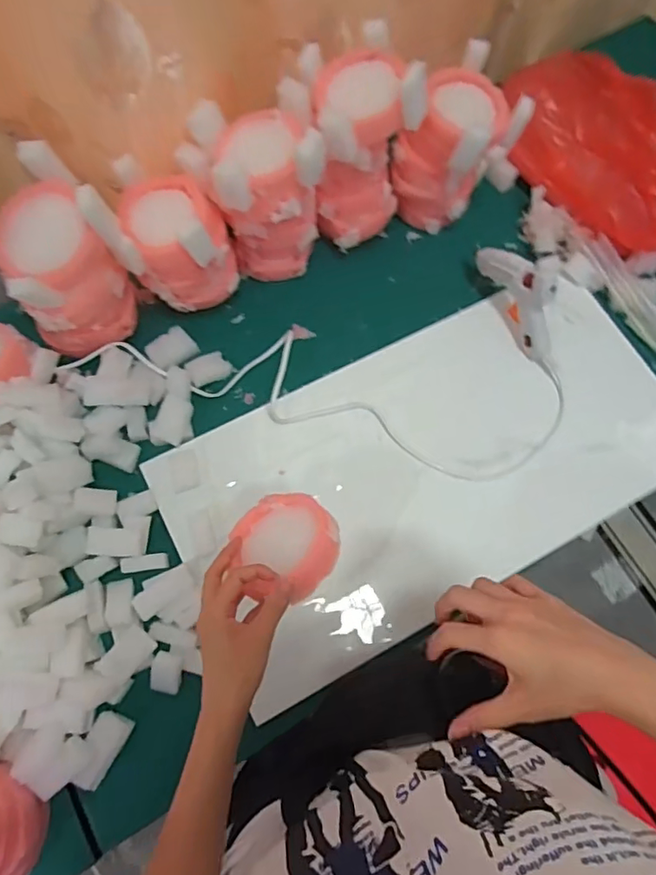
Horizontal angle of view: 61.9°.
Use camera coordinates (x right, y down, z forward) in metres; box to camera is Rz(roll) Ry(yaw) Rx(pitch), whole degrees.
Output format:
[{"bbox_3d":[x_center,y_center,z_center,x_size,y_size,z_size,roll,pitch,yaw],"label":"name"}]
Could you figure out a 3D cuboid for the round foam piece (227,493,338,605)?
[{"bbox_3d":[-0.037,0.088,0.486,0.080,0.029,0.102,-39,42,-14],"label":"round foam piece"}]

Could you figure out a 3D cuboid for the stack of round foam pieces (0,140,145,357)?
[{"bbox_3d":[-0.268,-0.173,0.560,0.092,0.183,0.117,42,75,12],"label":"stack of round foam pieces"}]

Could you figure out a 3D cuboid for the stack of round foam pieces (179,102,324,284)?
[{"bbox_3d":[-0.081,-0.264,0.623,0.132,0.197,0.092,-17,72,-7],"label":"stack of round foam pieces"}]

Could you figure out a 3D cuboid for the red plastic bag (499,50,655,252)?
[{"bbox_3d":[0.345,-0.371,0.694,0.137,0.120,0.325,-33,75,-12],"label":"red plastic bag"}]

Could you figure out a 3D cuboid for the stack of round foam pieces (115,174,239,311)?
[{"bbox_3d":[-0.165,-0.213,0.618,0.111,0.146,0.101,-17,72,-7],"label":"stack of round foam pieces"}]

